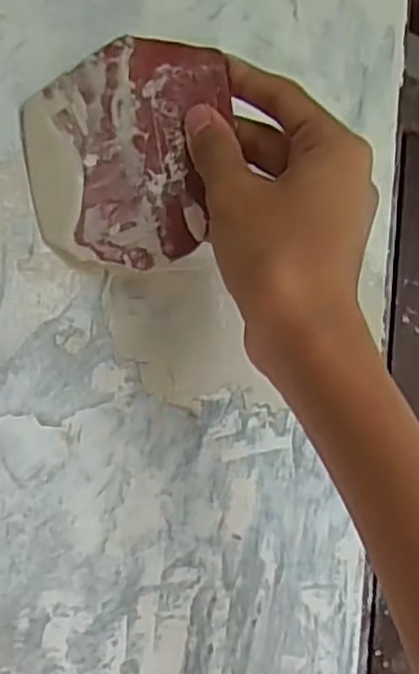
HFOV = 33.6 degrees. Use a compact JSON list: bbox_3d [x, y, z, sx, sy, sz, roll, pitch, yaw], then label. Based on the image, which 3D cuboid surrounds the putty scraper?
[{"bbox_3d":[-0.042,-0.083,0.310,0.083,0.099,0.004,12,2,6],"label":"putty scraper"}]

